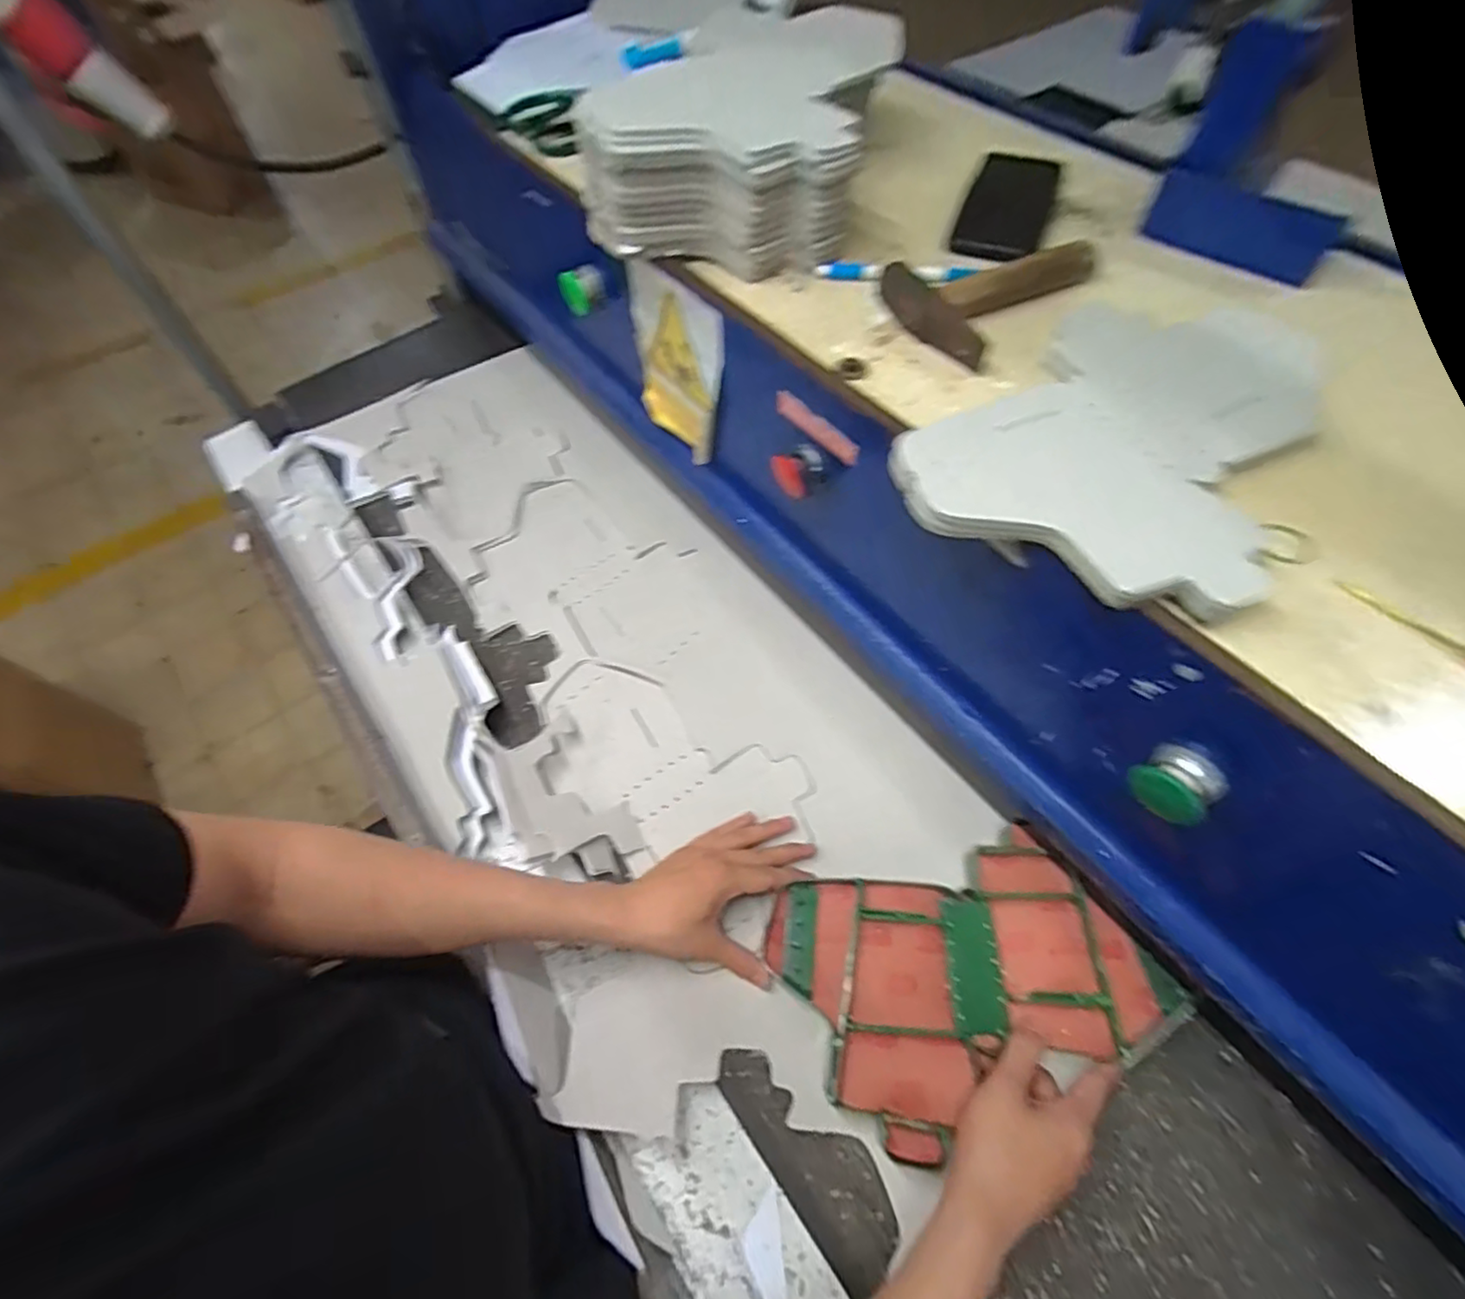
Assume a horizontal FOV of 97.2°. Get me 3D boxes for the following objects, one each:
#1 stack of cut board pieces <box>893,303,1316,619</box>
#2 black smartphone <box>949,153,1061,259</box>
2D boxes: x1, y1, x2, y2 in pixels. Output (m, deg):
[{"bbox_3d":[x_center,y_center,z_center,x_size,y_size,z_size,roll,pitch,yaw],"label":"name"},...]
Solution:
[{"bbox_3d":[0.248,-0.149,0.407,0.191,0.027,0.298,30,65,18],"label":"stack of cut board pieces"},{"bbox_3d":[0.237,-0.384,0.554,0.071,0.013,0.147,20,61,12],"label":"black smartphone"}]

